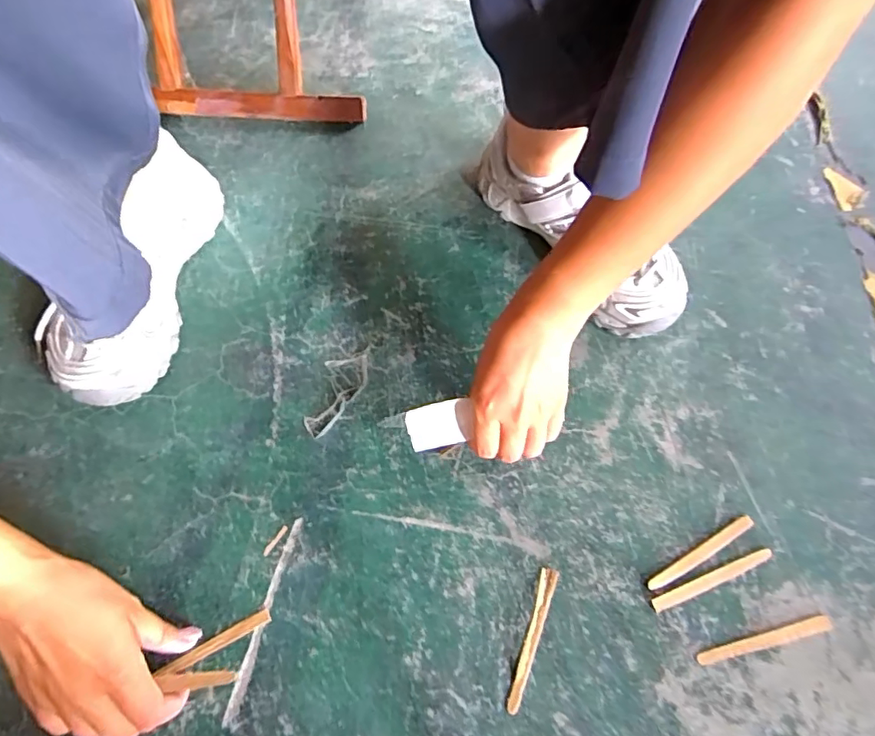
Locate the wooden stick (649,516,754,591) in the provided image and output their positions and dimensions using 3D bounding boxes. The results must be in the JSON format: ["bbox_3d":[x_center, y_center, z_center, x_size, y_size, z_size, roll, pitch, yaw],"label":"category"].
[{"bbox_3d":[0.218,0.153,0.442,0.105,0.004,0.012,-28,68,-12],"label":"wooden stick"}]

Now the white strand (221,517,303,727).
[{"bbox_3d":[-0.136,0.194,0.423,0.010,0.004,0.149,13,66,6],"label":"white strand"}]

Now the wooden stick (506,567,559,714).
[{"bbox_3d":[0.073,0.208,0.416,0.013,0.004,0.105,20,67,9],"label":"wooden stick"}]

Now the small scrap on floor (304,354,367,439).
[{"bbox_3d":[-0.093,0.024,0.499,0.040,0.004,0.086,14,66,6],"label":"small scrap on floor"}]

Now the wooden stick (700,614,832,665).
[{"bbox_3d":[0.252,0.208,0.412,0.110,0.004,0.010,-13,66,-6],"label":"wooden stick"}]

